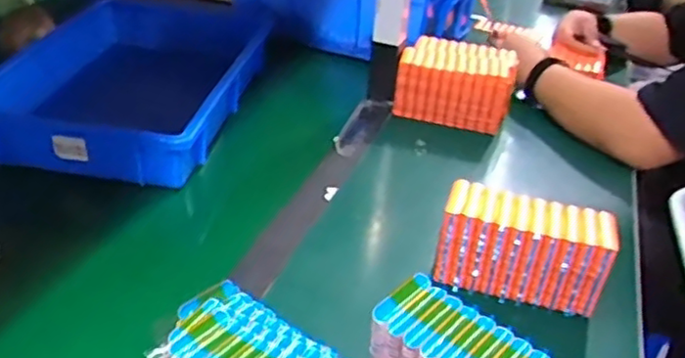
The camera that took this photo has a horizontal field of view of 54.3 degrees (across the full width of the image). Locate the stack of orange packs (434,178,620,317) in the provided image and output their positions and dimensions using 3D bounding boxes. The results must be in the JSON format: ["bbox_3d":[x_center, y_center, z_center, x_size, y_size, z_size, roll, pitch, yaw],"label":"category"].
[{"bbox_3d":[0.178,0.068,0.649,0.160,0.087,0.062,11,32,11],"label":"stack of orange packs"}]

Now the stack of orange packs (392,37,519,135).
[{"bbox_3d":[0.169,-0.140,1.015,0.163,0.087,0.110,11,32,10],"label":"stack of orange packs"}]

